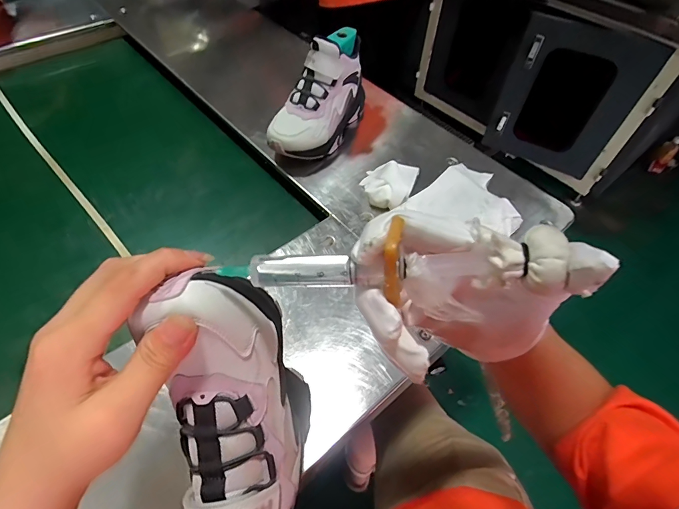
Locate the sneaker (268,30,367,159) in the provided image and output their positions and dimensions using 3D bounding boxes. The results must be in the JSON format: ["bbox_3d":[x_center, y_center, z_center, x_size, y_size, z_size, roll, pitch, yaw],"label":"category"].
[{"bbox_3d":[-0.032,-0.248,0.614,0.084,0.152,0.215,22,56,14],"label":"sneaker"}]

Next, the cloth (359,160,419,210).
[{"bbox_3d":[0.073,-0.113,0.576,0.077,0.033,0.102,19,56,12],"label":"cloth"}]

